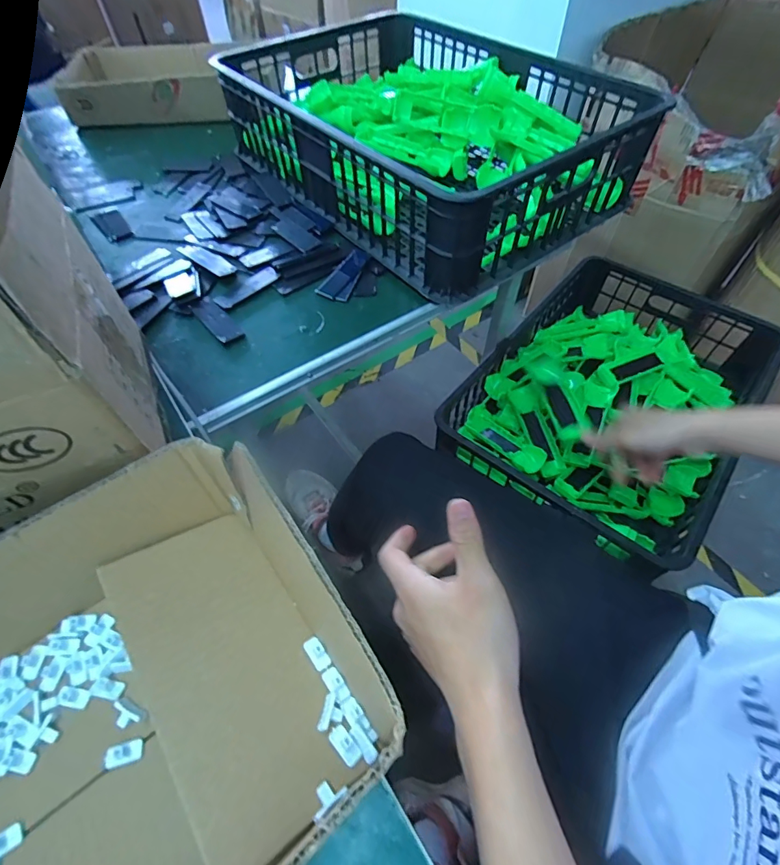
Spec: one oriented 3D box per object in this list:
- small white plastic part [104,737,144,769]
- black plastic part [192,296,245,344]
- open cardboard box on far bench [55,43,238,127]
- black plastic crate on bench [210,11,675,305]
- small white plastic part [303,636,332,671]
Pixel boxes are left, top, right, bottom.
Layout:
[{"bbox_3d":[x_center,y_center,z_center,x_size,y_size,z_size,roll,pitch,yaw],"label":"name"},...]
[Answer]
[{"bbox_3d":[-0.159,0.191,0.257,0.020,0.006,0.012,-14,57,-8],"label":"small white plastic part"},{"bbox_3d":[-0.212,-0.138,0.528,0.028,0.004,0.090,-35,62,-20],"label":"black plastic part"},{"bbox_3d":[-0.499,-0.720,0.898,0.320,0.077,0.199,-2,56,0],"label":"open cardboard box on far bench"},{"bbox_3d":[0.039,-0.473,0.668,0.401,0.137,0.584,-34,62,-20],"label":"black plastic crate on bench"},{"bbox_3d":[-0.047,0.142,0.278,0.010,0.006,0.021,-36,62,-21],"label":"small white plastic part"}]

